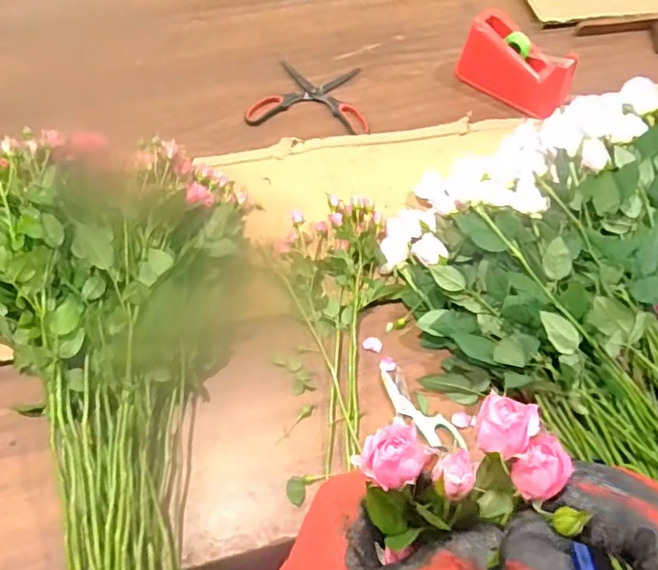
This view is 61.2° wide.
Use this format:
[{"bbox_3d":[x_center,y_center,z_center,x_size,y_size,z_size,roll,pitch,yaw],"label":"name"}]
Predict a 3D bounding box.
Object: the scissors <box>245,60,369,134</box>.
[{"bbox_3d":[-0.028,-0.332,0.972,0.202,0.005,0.170,7,56,3],"label":"scissors"}]

